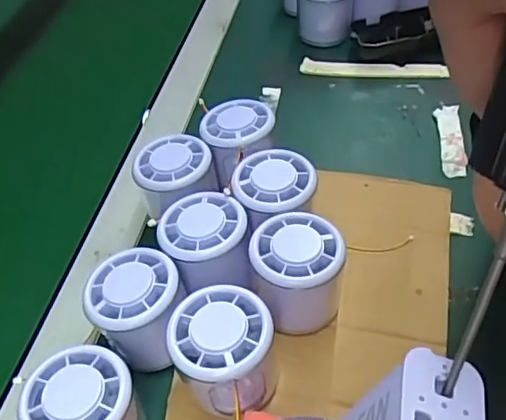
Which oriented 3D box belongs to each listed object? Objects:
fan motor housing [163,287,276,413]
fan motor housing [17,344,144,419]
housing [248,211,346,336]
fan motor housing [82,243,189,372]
[{"bbox_3d":[-0.017,0.085,0.328,0.056,0.062,0.057,-2,46,2],"label":"fan motor housing"},{"bbox_3d":[-0.090,0.113,0.314,0.057,0.052,0.056,-2,46,2],"label":"fan motor housing"},{"bbox_3d":[0.027,0.041,0.365,0.054,0.059,0.055,-2,46,2],"label":"housing"},{"bbox_3d":[-0.070,0.063,0.354,0.054,0.055,0.058,-2,46,2],"label":"fan motor housing"}]

